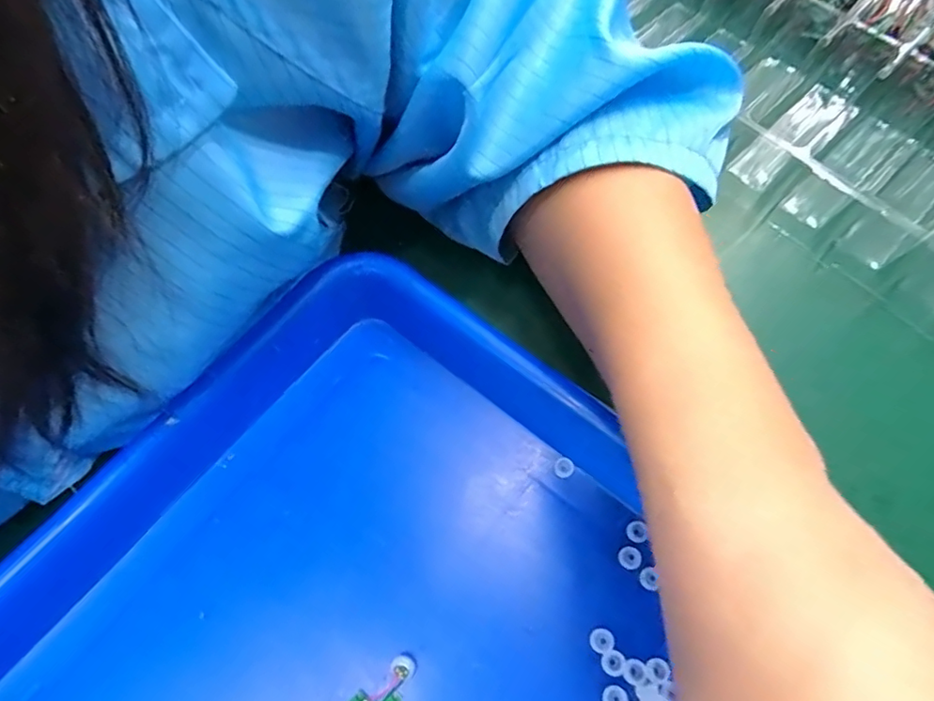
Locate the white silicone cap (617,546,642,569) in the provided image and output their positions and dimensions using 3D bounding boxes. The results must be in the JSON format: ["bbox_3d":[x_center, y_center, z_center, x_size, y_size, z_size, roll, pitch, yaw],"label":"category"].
[{"bbox_3d":[0.061,0.077,0.205,0.008,0.004,0.008,0,68,-1],"label":"white silicone cap"}]

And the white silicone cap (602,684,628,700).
[{"bbox_3d":[0.050,0.117,0.184,0.008,0.004,0.008,0,68,-1],"label":"white silicone cap"}]

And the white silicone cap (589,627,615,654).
[{"bbox_3d":[0.047,0.101,0.192,0.008,0.004,0.008,0,68,-1],"label":"white silicone cap"}]

